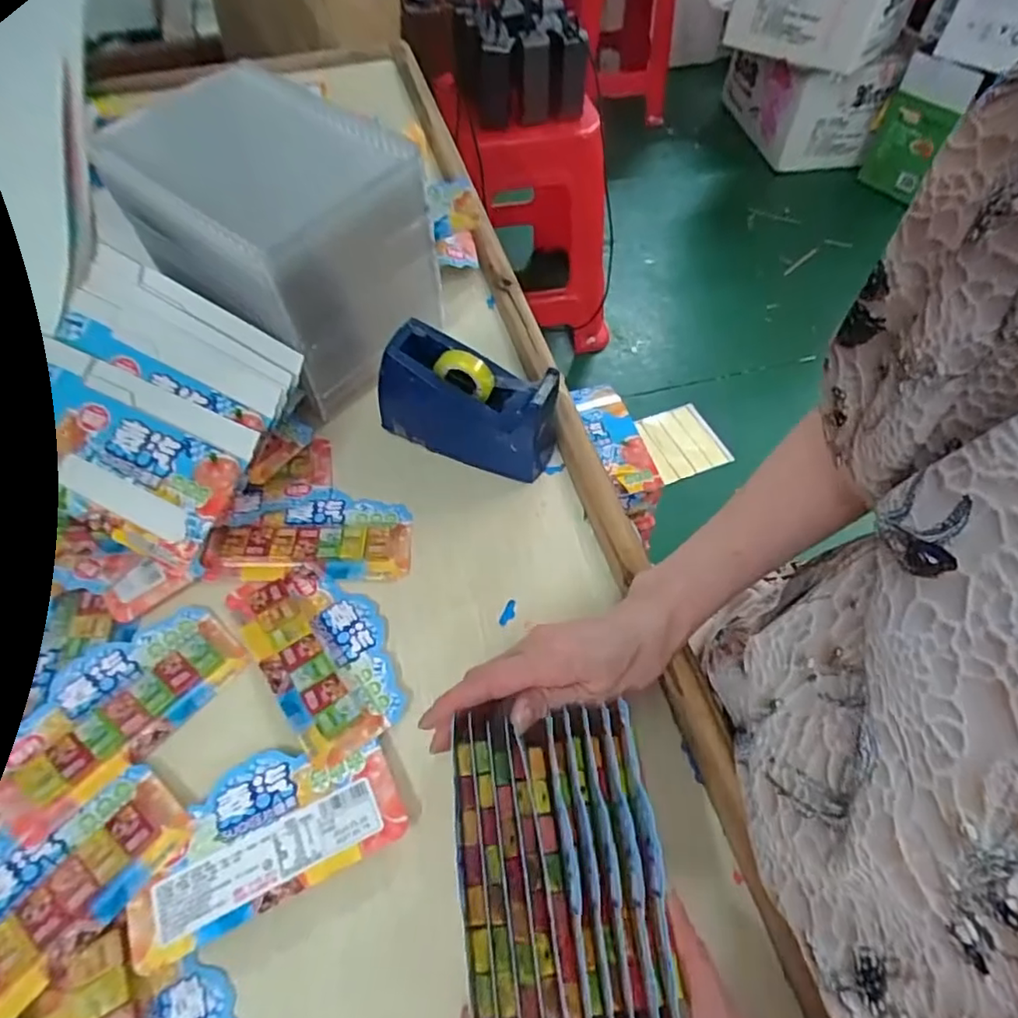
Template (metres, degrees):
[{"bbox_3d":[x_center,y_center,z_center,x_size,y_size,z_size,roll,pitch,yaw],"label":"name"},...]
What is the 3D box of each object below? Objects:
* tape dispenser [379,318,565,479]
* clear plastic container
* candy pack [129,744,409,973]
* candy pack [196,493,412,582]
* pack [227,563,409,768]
[{"bbox_3d":[-0.031,-0.084,0.471,0.135,0.086,0.053,20,58,11],"label":"tape dispenser"},{"bbox_3d":[-0.176,-0.204,0.493,0.182,0.171,0.148,33,62,19],"label":"clear plastic container"},{"bbox_3d":[-0.136,0.178,0.341,0.141,0.008,0.076,-22,60,-16],"label":"candy pack"},{"bbox_3d":[-0.145,0.017,0.448,0.144,0.009,0.072,-1,56,-2],"label":"candy pack"},{"bbox_3d":[-0.123,0.088,0.399,0.078,0.009,0.139,-31,62,-20],"label":"pack"}]

